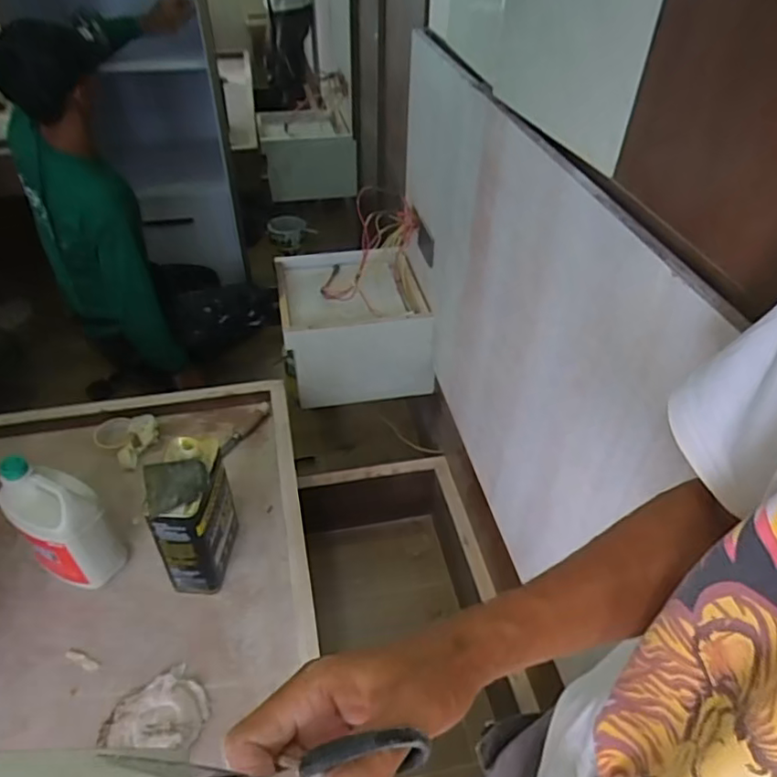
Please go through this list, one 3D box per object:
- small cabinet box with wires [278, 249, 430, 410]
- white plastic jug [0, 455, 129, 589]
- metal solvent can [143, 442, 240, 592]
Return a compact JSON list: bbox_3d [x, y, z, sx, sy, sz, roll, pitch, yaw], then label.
[{"bbox_3d":[-0.092,-0.167,1.566,0.369,0.275,0.320,-6,42,-9],"label":"small cabinet box with wires"},{"bbox_3d":[-0.568,0.242,1.029,0.157,0.231,0.117,29,48,28],"label":"white plastic jug"},{"bbox_3d":[-0.338,0.233,1.033,0.112,0.250,0.152,-6,42,-9],"label":"metal solvent can"}]

